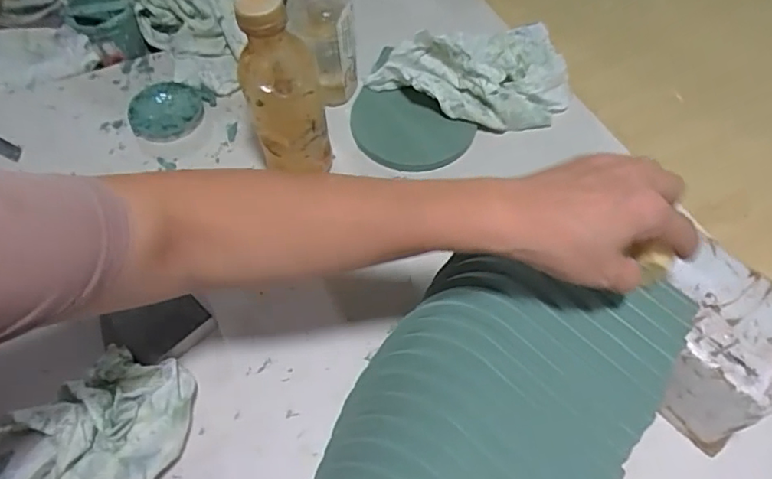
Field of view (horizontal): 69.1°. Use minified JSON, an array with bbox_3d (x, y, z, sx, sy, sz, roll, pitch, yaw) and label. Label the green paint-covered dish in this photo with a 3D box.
[{"bbox_3d":[-0.259,-0.151,0.658,0.081,0.012,0.088,-1,58,1],"label":"green paint-covered dish"}]

